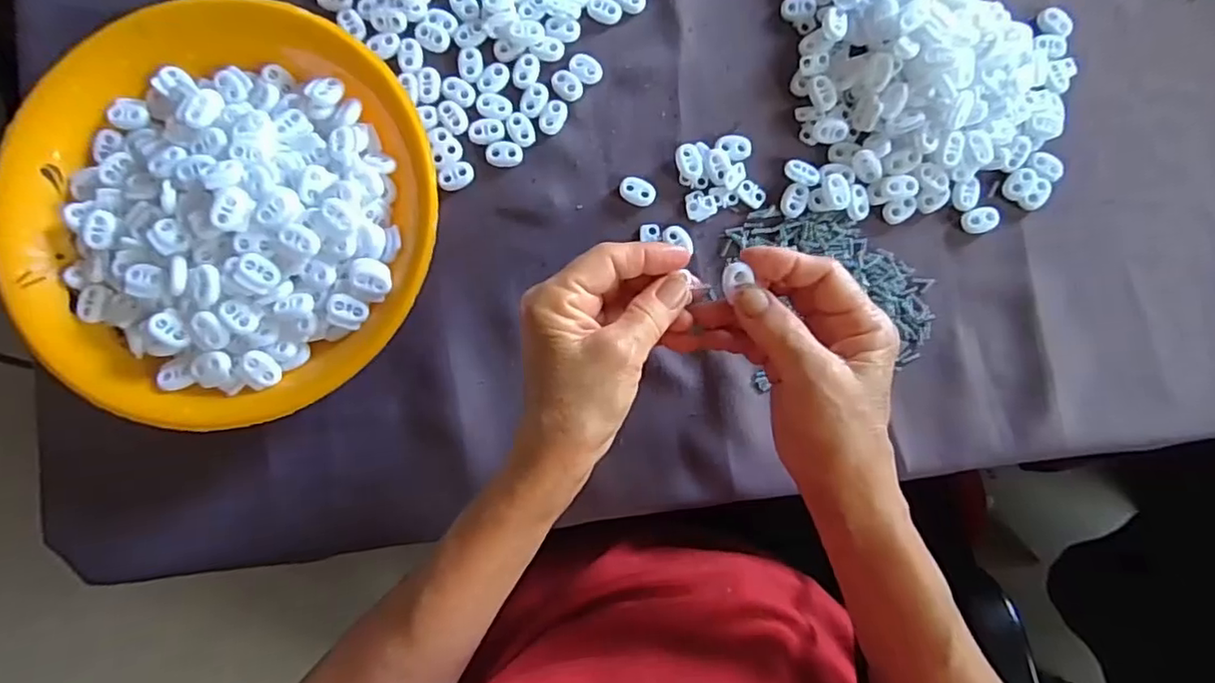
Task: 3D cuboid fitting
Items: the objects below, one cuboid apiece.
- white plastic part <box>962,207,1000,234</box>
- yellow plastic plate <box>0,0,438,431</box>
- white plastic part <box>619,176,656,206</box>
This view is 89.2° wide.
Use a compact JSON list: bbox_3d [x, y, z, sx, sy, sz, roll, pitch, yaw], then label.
[{"bbox_3d":[0.234,-0.076,0.386,0.021,0.005,0.015,-8,85,-1],"label":"white plastic part"},{"bbox_3d":[-0.221,-0.080,0.356,0.232,0.048,0.243,0,85,-1],"label":"yellow plastic plate"},{"bbox_3d":[0.019,-0.095,0.387,0.023,0.004,0.017,22,85,1],"label":"white plastic part"}]

